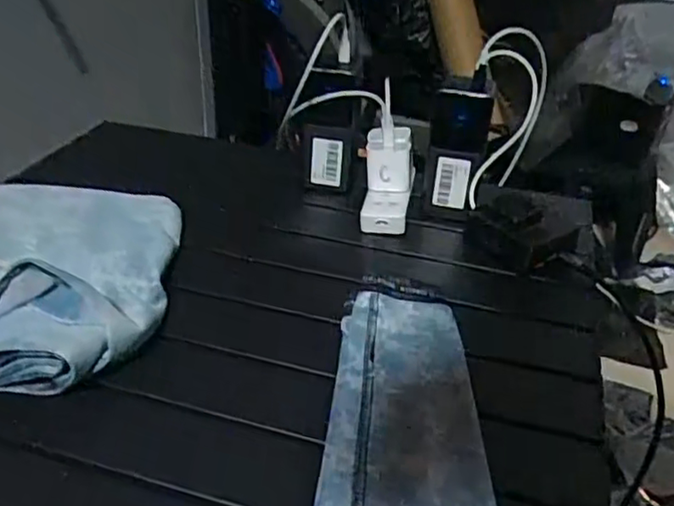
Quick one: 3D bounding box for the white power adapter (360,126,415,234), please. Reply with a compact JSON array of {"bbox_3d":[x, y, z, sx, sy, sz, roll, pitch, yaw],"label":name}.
[{"bbox_3d":[0.049,-0.069,0.620,0.045,0.030,0.104,6,76,0],"label":"white power adapter"}]

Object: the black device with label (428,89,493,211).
[{"bbox_3d":[0.109,-0.088,0.592,0.048,0.119,0.025,6,33,5],"label":"black device with label"}]

